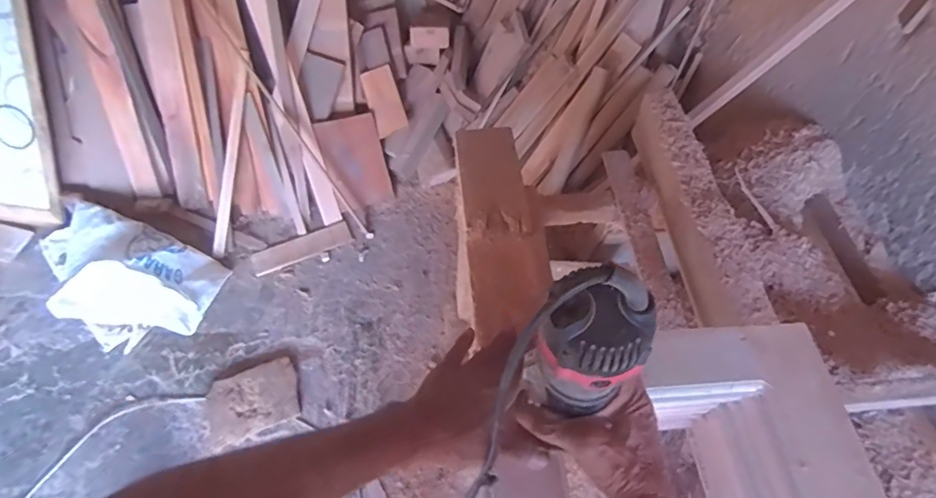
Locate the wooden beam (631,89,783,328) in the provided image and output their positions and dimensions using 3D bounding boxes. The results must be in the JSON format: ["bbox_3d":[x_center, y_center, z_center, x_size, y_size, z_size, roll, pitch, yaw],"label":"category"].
[{"bbox_3d":[0.408,-0.094,1.005,0.086,0.093,0.517,-3,56,-5],"label":"wooden beam"}]

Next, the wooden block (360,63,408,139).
[{"bbox_3d":[-0.270,-0.481,1.763,0.109,0.034,0.223,-16,91,-13],"label":"wooden block"}]

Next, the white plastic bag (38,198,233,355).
[{"bbox_3d":[-1.000,0.067,1.528,0.580,0.166,0.327,21,57,11],"label":"white plastic bag"}]

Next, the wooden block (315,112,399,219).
[{"bbox_3d":[-0.361,-0.278,1.760,0.190,0.024,0.295,-19,97,-14],"label":"wooden block"}]

